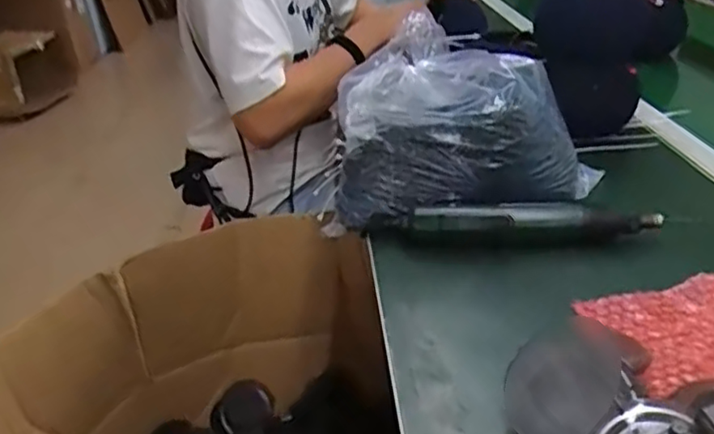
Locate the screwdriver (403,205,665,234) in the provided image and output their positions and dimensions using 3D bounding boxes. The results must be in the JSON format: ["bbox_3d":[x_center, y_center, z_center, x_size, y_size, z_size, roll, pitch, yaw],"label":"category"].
[{"bbox_3d":[0.167,0.006,0.626,0.240,0.034,0.030,-2,29,7],"label":"screwdriver"}]

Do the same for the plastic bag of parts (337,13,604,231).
[{"bbox_3d":[0.123,-0.105,0.710,0.268,0.143,0.209,2,30,14],"label":"plastic bag of parts"}]

